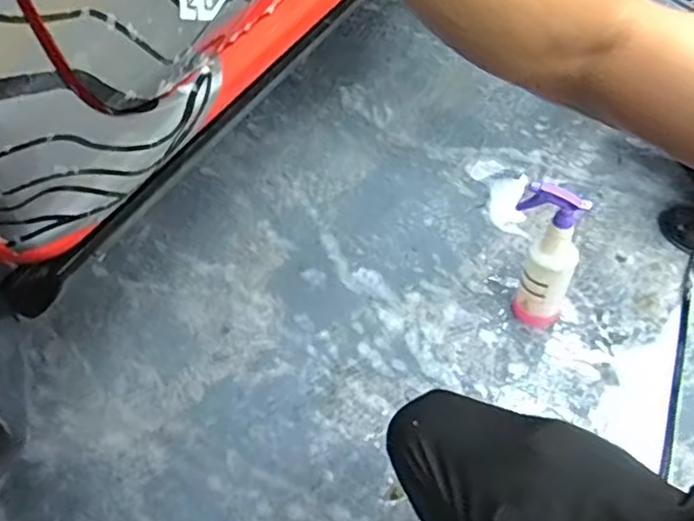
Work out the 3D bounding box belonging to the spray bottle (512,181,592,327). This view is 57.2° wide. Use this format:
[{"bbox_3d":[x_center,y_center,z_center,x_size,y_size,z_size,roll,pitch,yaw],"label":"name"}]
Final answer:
[{"bbox_3d":[0.334,-0.010,1.077,0.110,0.298,0.064,26,54,22],"label":"spray bottle"}]

